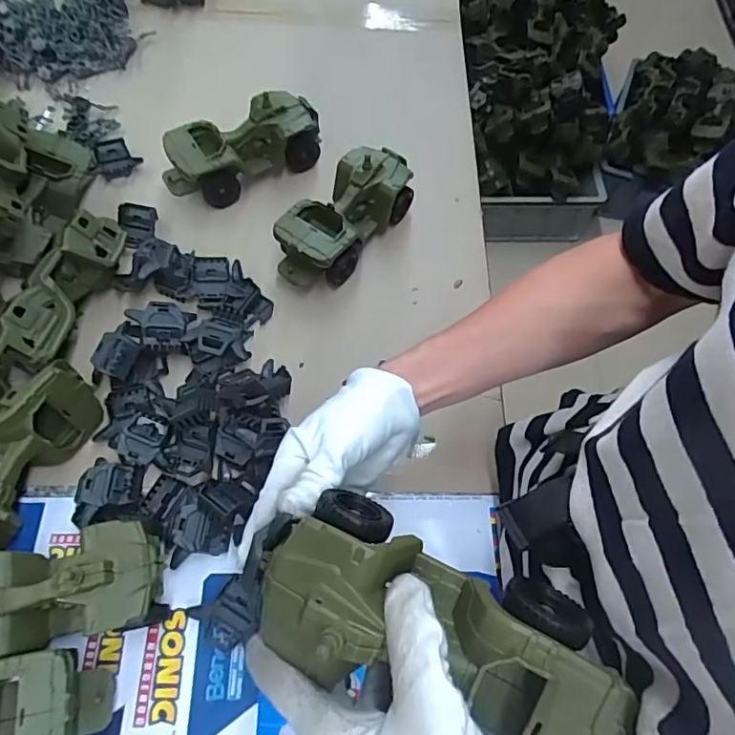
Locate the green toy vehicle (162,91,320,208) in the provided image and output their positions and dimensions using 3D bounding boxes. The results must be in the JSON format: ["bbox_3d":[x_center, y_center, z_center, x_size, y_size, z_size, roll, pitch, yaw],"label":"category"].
[{"bbox_3d":[-0.152,-0.263,0.655,0.192,0.084,0.075,-30,69,-16],"label":"green toy vehicle"}]

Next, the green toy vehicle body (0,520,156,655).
[{"bbox_3d":[-0.255,0.182,0.432,0.175,0.078,0.079,-11,65,-8],"label":"green toy vehicle body"}]

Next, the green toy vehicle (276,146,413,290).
[{"bbox_3d":[-0.028,-0.169,0.611,0.081,0.083,0.182,36,68,14],"label":"green toy vehicle"}]

